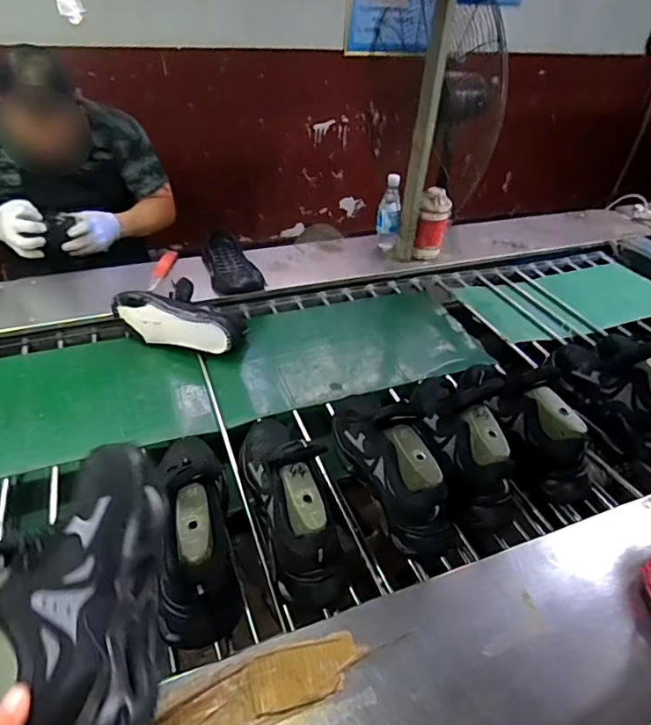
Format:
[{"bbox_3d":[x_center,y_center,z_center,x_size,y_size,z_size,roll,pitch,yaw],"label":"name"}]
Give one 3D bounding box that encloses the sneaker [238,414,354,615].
[{"bbox_3d":[-0.047,0.174,0.742,0.105,0.141,0.295,-11,40,-18],"label":"sneaker"}]

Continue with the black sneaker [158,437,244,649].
[{"bbox_3d":[-0.161,0.221,0.637,0.091,0.103,0.241,-5,79,-11],"label":"black sneaker"}]

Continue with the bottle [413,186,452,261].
[{"bbox_3d":[0.303,-0.388,1.439,0.083,0.180,0.082,13,39,13],"label":"bottle"}]

